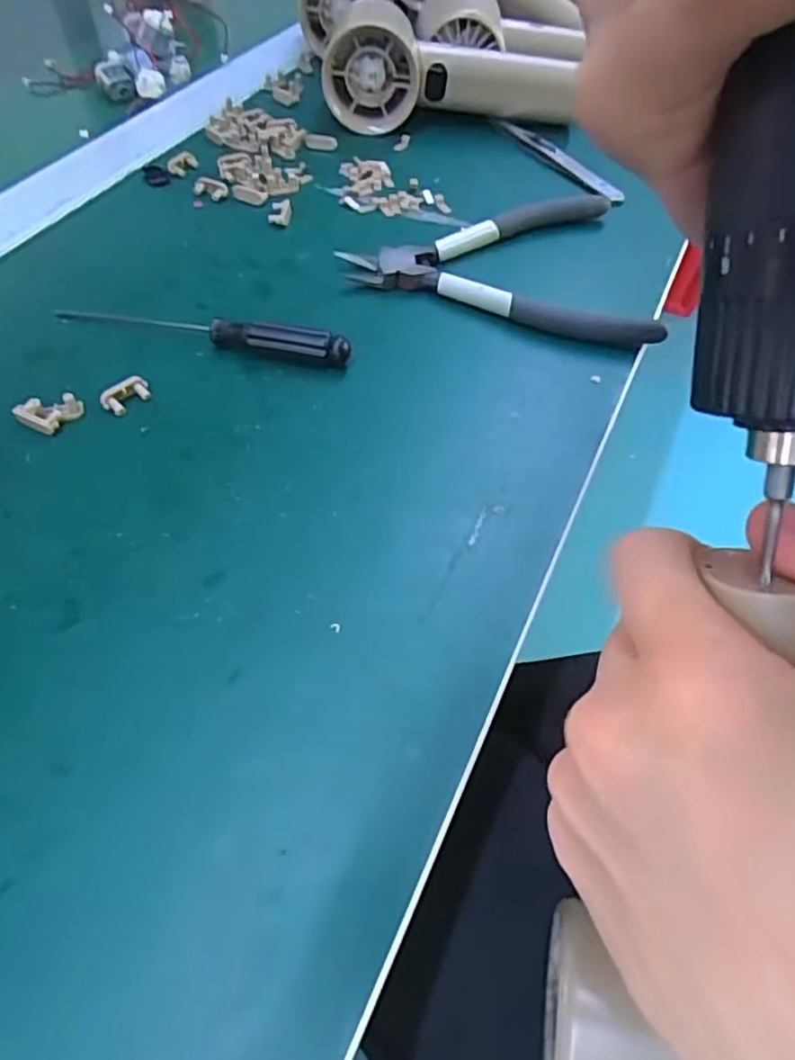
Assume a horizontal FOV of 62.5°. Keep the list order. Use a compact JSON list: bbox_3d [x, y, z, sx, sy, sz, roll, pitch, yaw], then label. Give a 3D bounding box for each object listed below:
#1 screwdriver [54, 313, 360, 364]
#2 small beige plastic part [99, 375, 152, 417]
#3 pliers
[{"bbox_3d":[-0.085,-0.088,0.286,0.131,0.013,0.012,14,56,7],"label":"screwdriver"},{"bbox_3d":[-0.109,-0.054,0.263,0.019,0.007,0.009,-37,65,-25],"label":"small beige plastic part"},{"bbox_3d":[0.066,-0.143,0.333,0.150,0.012,0.125,23,57,13],"label":"pliers"}]

